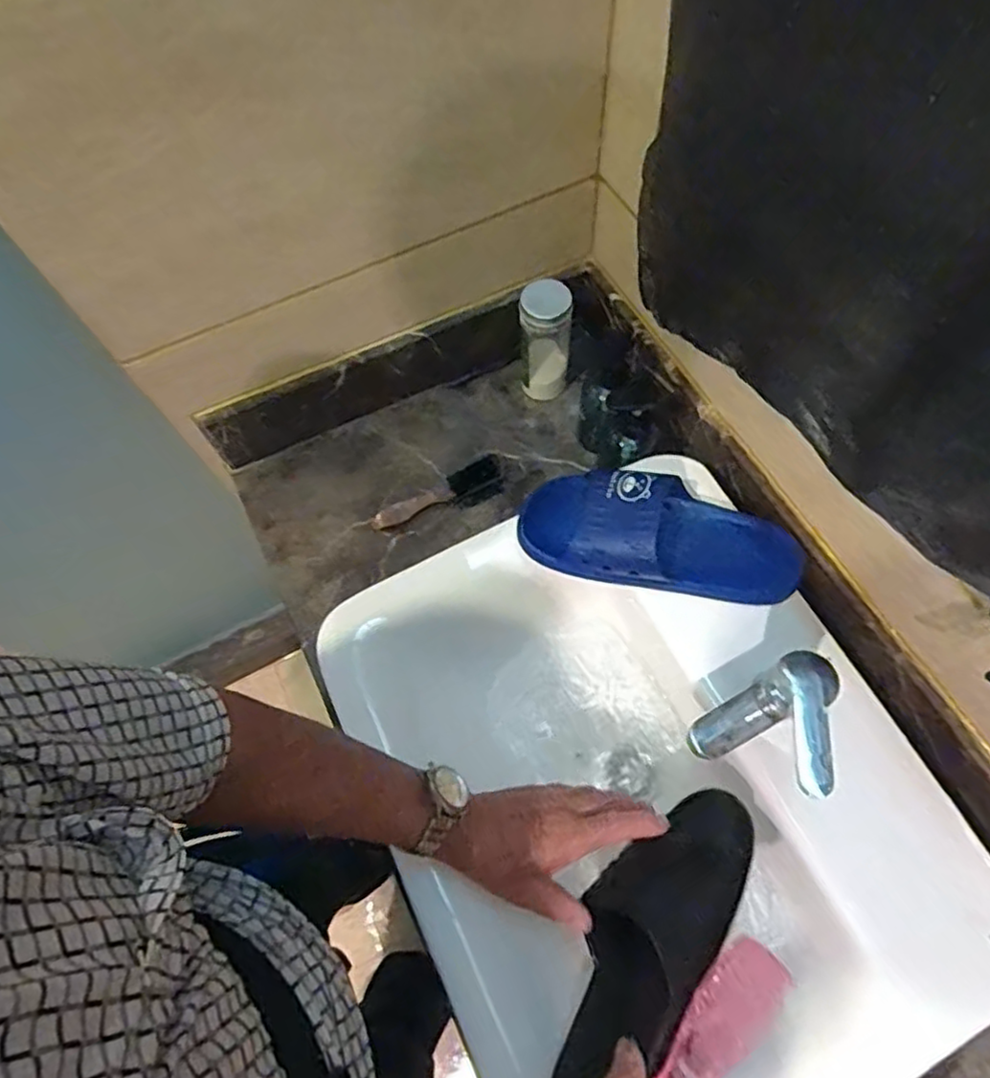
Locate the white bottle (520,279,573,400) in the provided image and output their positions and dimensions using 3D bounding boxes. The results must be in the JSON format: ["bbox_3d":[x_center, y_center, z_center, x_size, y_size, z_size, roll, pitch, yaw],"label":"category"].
[{"bbox_3d":[0.060,-0.240,0.821,0.057,0.159,0.057,-1,66,2],"label":"white bottle"}]

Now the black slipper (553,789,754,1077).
[{"bbox_3d":[0.129,0.323,0.535,0.104,0.070,0.253,3,51,37],"label":"black slipper"}]

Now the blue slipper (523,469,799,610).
[{"bbox_3d":[0.156,-0.002,0.645,0.264,0.066,0.101,13,67,7],"label":"blue slipper"}]

